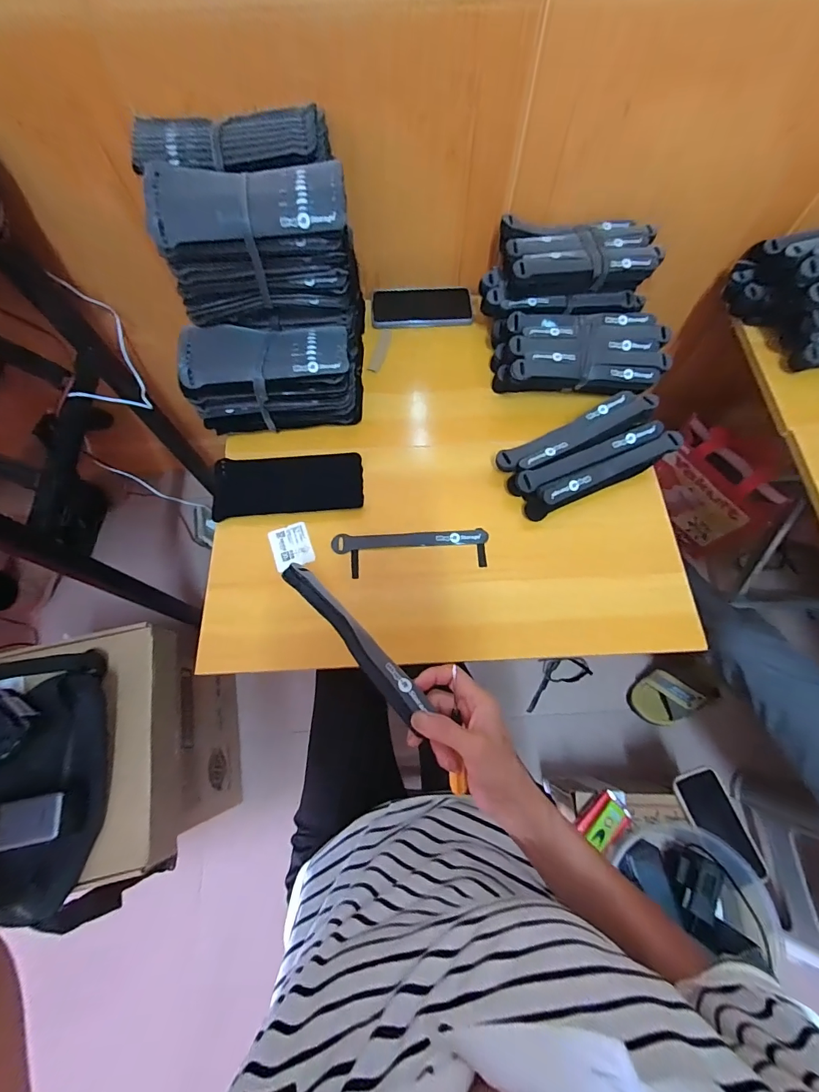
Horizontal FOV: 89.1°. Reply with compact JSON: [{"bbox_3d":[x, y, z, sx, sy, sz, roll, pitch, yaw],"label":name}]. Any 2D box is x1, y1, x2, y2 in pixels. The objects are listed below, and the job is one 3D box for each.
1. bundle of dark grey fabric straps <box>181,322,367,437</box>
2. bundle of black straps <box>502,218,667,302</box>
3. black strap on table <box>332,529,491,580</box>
[{"bbox_3d":[-0.173,-0.223,0.554,0.217,0.103,0.099,-6,70,-4],"label":"bundle of dark grey fabric straps"},{"bbox_3d":[0.235,-0.407,0.594,0.230,0.047,0.115,-6,70,-4],"label":"bundle of black straps"},{"bbox_3d":[0.001,0.008,0.533,0.196,0.006,0.055,-2,67,1],"label":"black strap on table"}]

